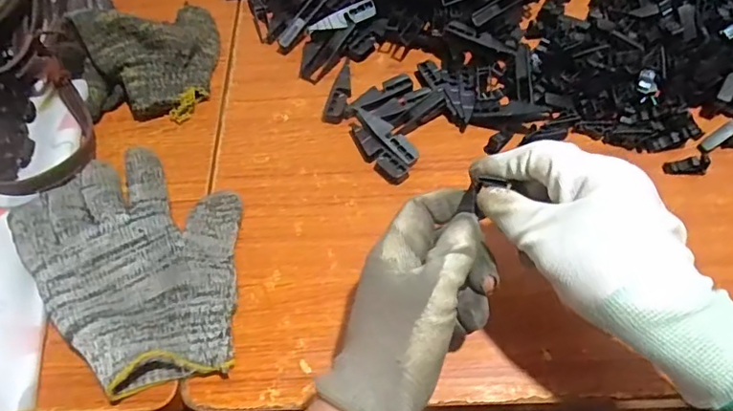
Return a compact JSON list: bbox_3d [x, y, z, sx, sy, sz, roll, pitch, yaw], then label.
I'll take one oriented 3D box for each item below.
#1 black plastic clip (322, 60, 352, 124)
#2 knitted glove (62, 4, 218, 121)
[{"bbox_3d":[-0.021,-0.102,0.472,0.019,0.011,0.070,13,62,10],"label":"black plastic clip"},{"bbox_3d":[-0.191,-0.149,0.475,0.098,0.069,0.132,0,61,3],"label":"knitted glove"}]

